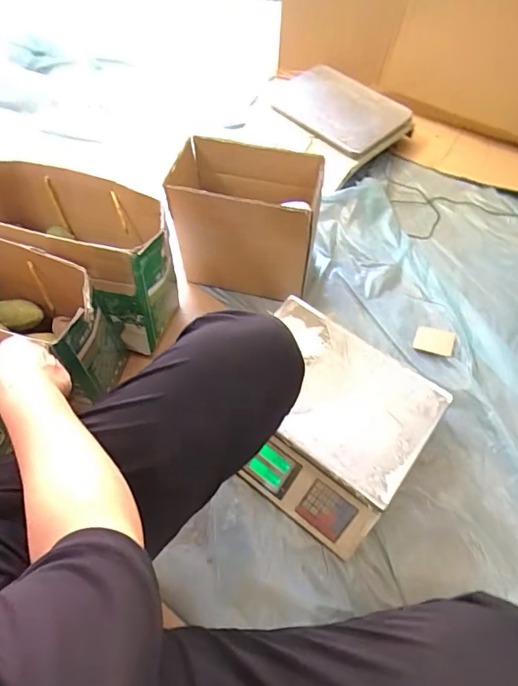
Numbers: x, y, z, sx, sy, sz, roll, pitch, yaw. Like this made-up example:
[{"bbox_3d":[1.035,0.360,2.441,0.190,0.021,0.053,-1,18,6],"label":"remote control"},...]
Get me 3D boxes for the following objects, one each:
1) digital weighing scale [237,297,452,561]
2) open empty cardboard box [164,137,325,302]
[{"bbox_3d":[0.103,0.126,0.759,0.327,0.111,0.289,34,64,19],"label":"digital weighing scale"},{"bbox_3d":[-0.032,-0.241,0.890,0.288,0.250,0.169,14,59,8],"label":"open empty cardboard box"}]

